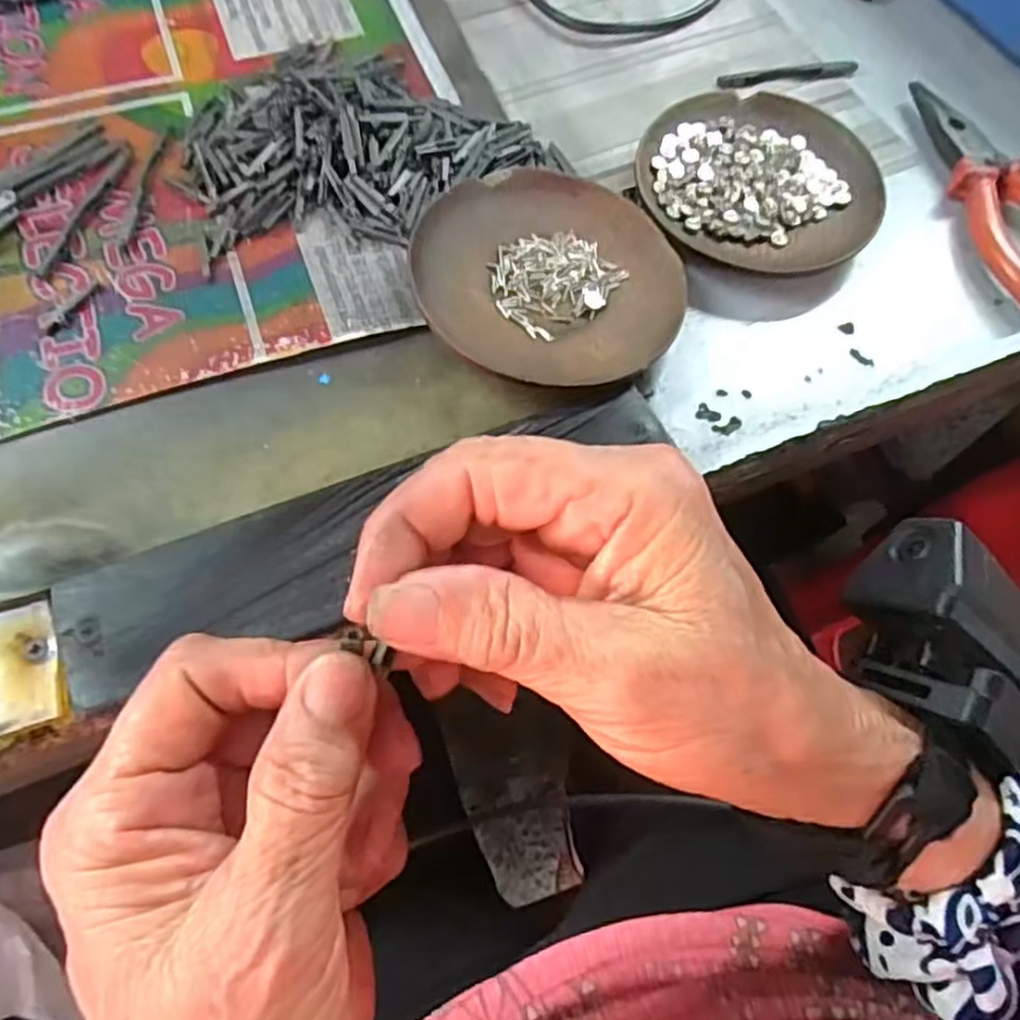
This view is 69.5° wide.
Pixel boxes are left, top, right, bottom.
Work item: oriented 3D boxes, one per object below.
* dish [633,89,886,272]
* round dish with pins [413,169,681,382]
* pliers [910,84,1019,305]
[{"bbox_3d":[0.119,-0.160,0.355,0.111,0.015,0.104,1,64,-2],"label":"dish"},{"bbox_3d":[0.017,-0.100,0.315,0.111,0.025,0.108,11,64,3],"label":"round dish with pins"},{"bbox_3d":[0.240,-0.159,0.361,0.050,0.016,0.141,-10,65,-8],"label":"pliers"}]

